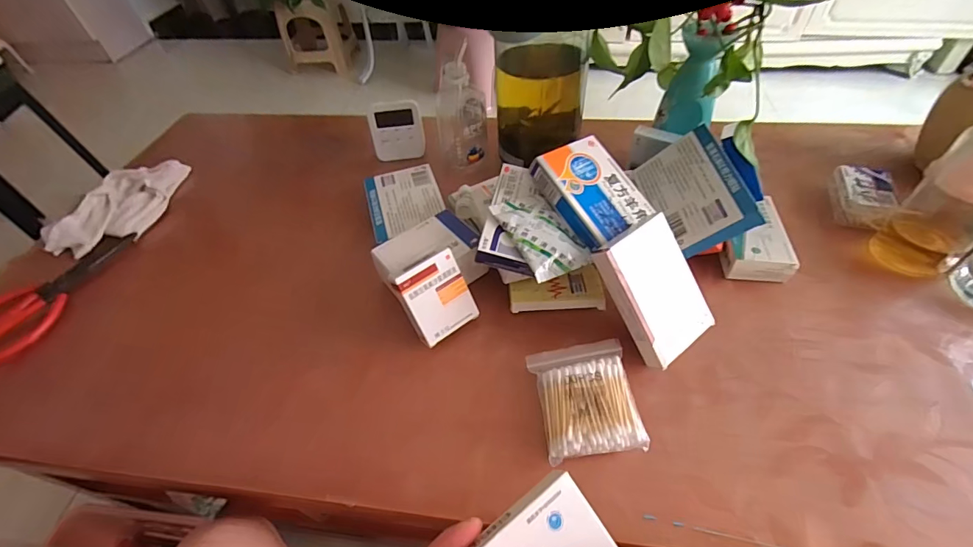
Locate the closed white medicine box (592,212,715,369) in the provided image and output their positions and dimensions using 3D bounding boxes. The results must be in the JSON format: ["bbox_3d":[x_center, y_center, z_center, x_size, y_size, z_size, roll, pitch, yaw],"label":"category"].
[{"bbox_3d":[0.158,0.014,0.394,0.082,0.016,0.123,-30,98,-23],"label":"closed white medicine box"}]

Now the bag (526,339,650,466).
[{"bbox_3d":[0.086,0.108,0.372,0.081,0.022,0.098,-8,50,-2],"label":"bag"}]

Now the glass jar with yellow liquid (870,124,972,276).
[{"bbox_3d":[0.466,-0.075,0.415,0.071,0.167,0.070,-2,50,3],"label":"glass jar with yellow liquid"}]

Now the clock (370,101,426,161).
[{"bbox_3d":[-0.130,-0.209,0.622,0.072,0.081,0.019,-6,30,4],"label":"clock"}]

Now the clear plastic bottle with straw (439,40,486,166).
[{"bbox_3d":[-0.033,-0.215,0.565,0.061,0.144,0.054,-1,50,4],"label":"clear plastic bottle with straw"}]

